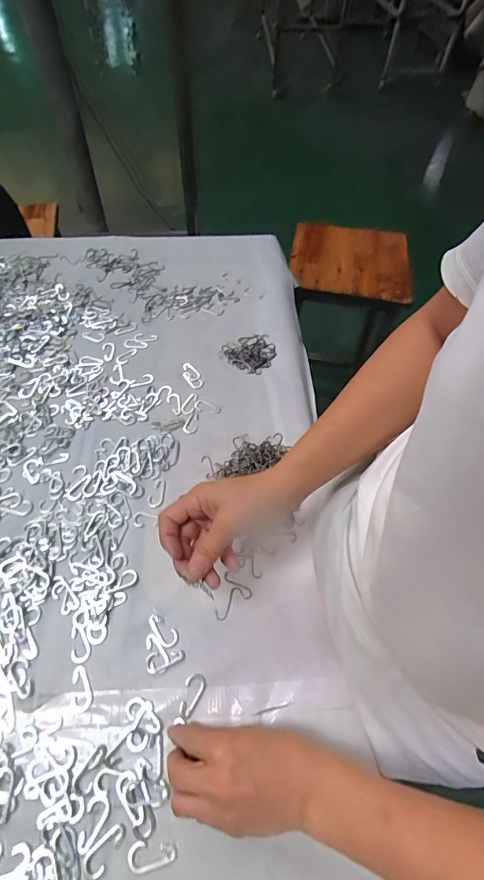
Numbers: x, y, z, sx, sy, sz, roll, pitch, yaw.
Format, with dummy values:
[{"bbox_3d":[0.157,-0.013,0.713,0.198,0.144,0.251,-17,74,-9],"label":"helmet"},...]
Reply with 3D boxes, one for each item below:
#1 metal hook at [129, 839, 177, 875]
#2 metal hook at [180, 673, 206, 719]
[{"bbox_3d":[-0.071,0.330,0.317,0.038,0.004,0.018,0,57,-2],"label":"metal hook"},{"bbox_3d":[-0.048,0.239,0.375,0.018,0.004,0.037,22,59,12],"label":"metal hook"}]

